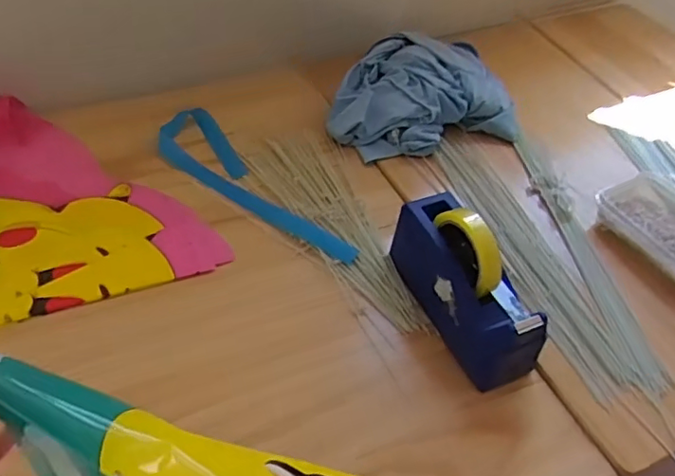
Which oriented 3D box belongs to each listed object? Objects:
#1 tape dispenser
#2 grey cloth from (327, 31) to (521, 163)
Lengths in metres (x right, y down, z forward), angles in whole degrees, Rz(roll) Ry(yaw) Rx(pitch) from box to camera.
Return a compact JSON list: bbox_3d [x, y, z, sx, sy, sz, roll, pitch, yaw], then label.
[{"bbox_3d":[0.139,0.041,0.623,0.070,0.119,0.201,-19,52,-21],"label":"tape dispenser"},{"bbox_3d":[0.118,-0.236,0.915,0.283,0.068,0.244,-10,49,-14],"label":"grey cloth"}]

